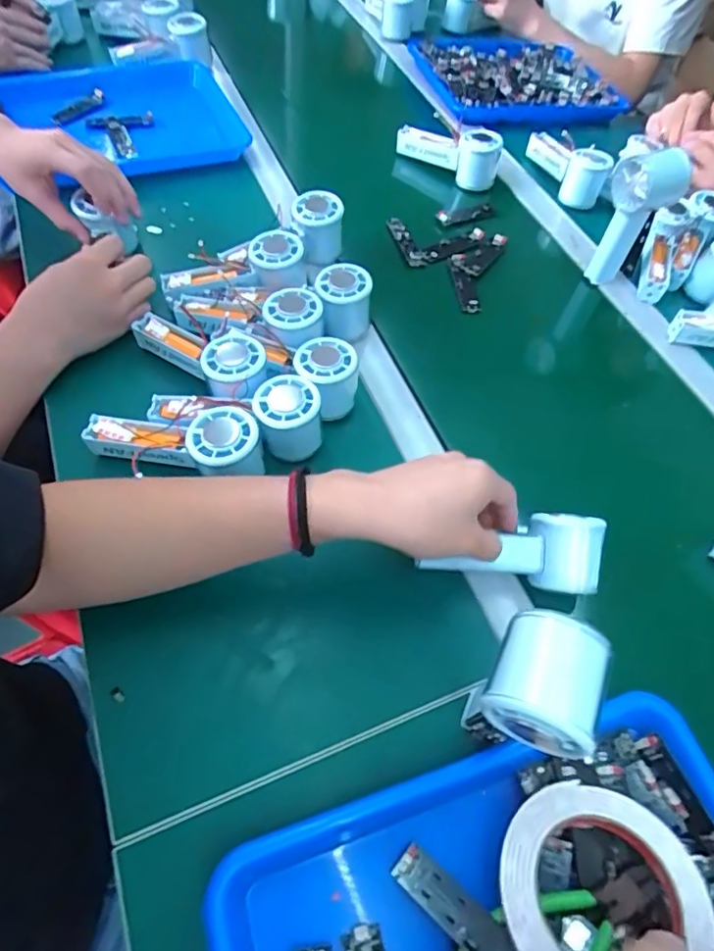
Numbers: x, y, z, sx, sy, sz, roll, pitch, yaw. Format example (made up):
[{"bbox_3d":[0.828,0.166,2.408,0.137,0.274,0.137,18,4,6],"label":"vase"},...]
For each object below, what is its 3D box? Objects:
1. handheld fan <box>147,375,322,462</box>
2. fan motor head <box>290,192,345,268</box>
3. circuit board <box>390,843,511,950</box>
[{"bbox_3d":[-0.106,-0.058,0.484,0.152,0.054,0.057,10,59,-1],"label":"handheld fan"},{"bbox_3d":[-0.045,-0.286,0.629,0.056,0.057,0.054,2,59,-5],"label":"fan motor head"},{"bbox_3d":[0.060,0.259,0.320,0.088,0.006,0.024,33,62,31],"label":"circuit board"}]

